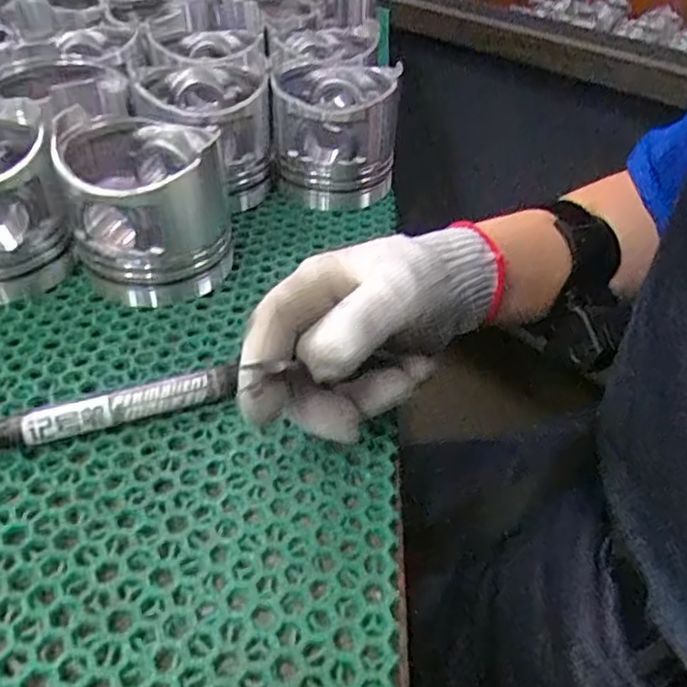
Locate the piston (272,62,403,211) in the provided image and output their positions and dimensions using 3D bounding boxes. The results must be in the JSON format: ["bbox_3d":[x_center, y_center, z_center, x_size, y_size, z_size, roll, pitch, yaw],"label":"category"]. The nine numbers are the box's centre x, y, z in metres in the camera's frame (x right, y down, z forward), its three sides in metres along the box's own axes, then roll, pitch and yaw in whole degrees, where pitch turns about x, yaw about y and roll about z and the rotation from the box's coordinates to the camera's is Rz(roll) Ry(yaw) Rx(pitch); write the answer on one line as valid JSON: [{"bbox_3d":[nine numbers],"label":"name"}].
[{"bbox_3d":[-0.007,-0.155,0.452,0.082,0.087,0.089,2,42,-2],"label":"piston"}]

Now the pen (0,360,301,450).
[{"bbox_3d":[-0.110,0.029,0.288,0.121,0.017,0.014,-14,45,-18],"label":"pen"}]

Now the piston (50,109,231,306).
[{"bbox_3d":[-0.113,-0.080,0.364,0.086,0.084,0.092,-8,43,-13],"label":"piston"}]

